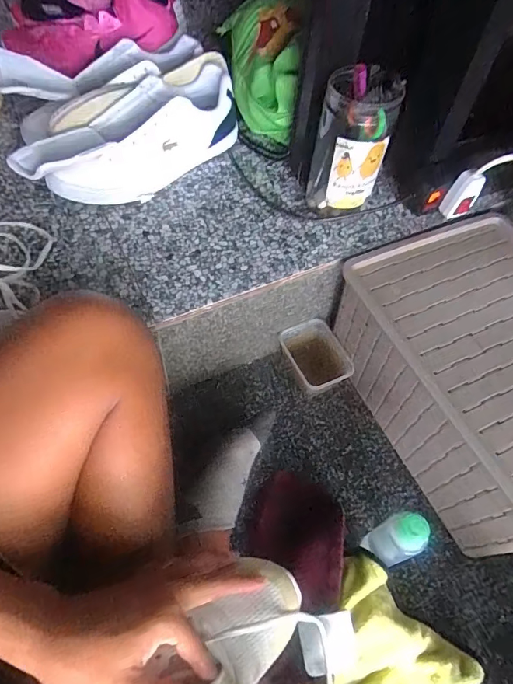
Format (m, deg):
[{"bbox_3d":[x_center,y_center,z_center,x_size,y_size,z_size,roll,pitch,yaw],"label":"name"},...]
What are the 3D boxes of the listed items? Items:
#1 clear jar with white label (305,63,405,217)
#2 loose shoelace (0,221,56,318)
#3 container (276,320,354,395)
[{"bbox_3d":[0.117,-0.244,0.576,0.076,0.188,0.071,2,57,-3],"label":"clear jar with white label"},{"bbox_3d":[-0.327,-0.096,0.532,0.148,0.030,0.159,-2,58,-6],"label":"loose shoelace"},{"bbox_3d":[0.089,0.029,0.685,0.084,0.057,0.106,-19,61,-16],"label":"container"}]

